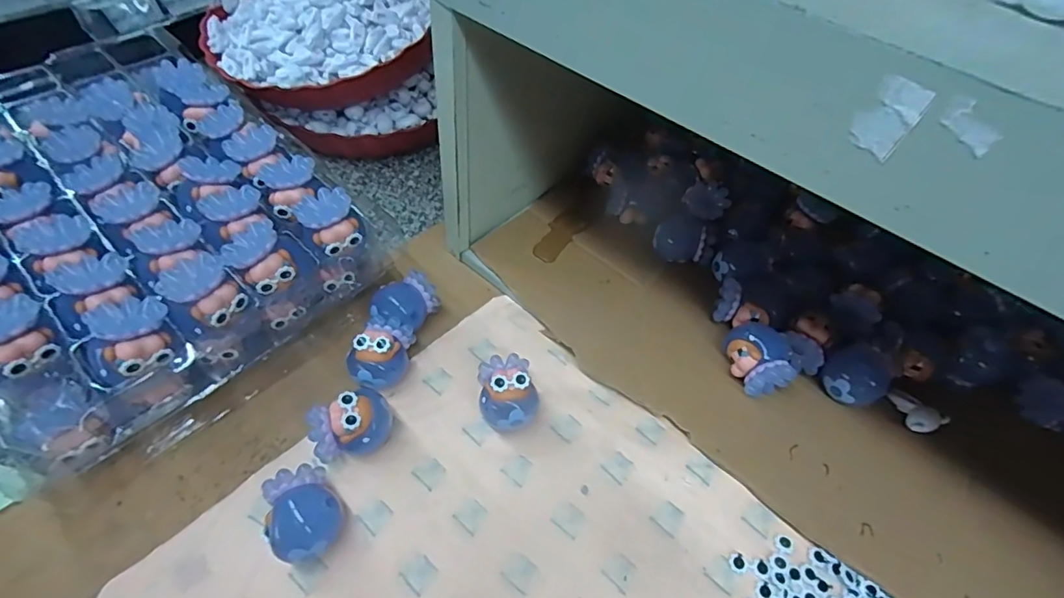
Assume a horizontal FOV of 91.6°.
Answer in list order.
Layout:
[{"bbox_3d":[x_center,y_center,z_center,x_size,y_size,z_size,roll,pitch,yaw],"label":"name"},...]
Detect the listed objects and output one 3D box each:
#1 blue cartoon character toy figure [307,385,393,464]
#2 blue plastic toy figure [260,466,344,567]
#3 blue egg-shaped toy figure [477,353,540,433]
[{"bbox_3d":[-0.117,0.084,0.341,0.049,0.038,0.034,-22,56,-17],"label":"blue cartoon character toy figure"},{"bbox_3d":[-0.135,0.129,0.309,0.038,0.033,0.051,-22,55,-17],"label":"blue plastic toy figure"},{"bbox_3d":[-0.017,0.068,0.364,0.040,0.039,0.052,-5,54,-9],"label":"blue egg-shaped toy figure"}]

